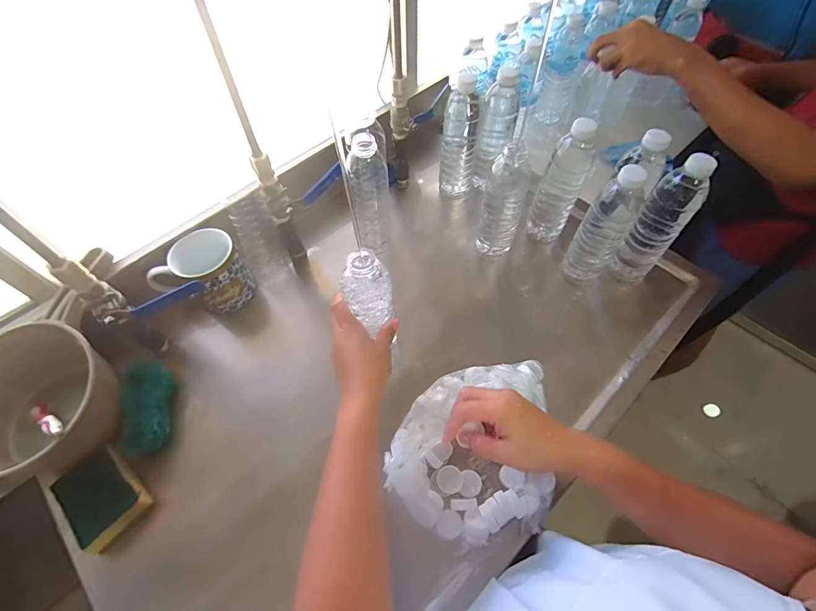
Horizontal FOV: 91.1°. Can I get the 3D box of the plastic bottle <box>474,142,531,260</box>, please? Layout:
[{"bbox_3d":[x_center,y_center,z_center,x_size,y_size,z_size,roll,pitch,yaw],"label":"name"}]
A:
[{"bbox_3d":[0.143,-0.152,0.598,0.060,0.201,0.069,16,60,12],"label":"plastic bottle"}]

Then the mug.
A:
[{"bbox_3d":[-0.294,-0.042,0.584,0.091,0.092,0.117,35,65,21],"label":"mug"}]

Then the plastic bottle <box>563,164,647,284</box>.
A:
[{"bbox_3d":[0.277,-0.113,0.560,0.056,0.200,0.057,30,64,19],"label":"plastic bottle"}]

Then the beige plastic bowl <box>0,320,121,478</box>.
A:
[{"bbox_3d":[-0.435,0.131,0.496,0.159,0.139,0.170,16,60,12],"label":"beige plastic bowl"}]

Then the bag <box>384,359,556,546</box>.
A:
[{"bbox_3d":[0.076,0.168,0.492,0.194,0.050,0.206,1,58,2],"label":"bag"}]

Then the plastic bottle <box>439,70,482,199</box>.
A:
[{"bbox_3d":[0.083,-0.258,0.652,0.060,0.197,0.059,8,59,7],"label":"plastic bottle"}]

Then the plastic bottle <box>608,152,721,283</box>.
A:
[{"bbox_3d":[0.351,-0.116,0.560,0.060,0.196,0.060,35,65,21],"label":"plastic bottle"}]

